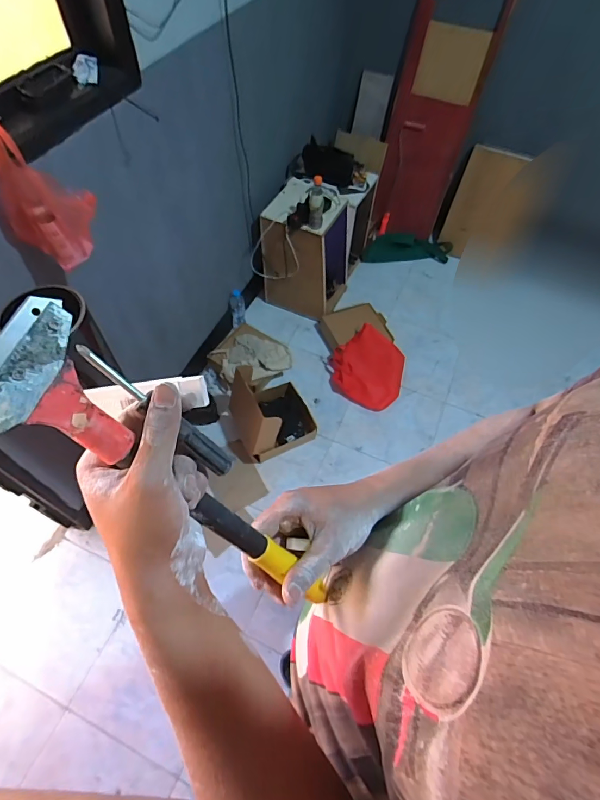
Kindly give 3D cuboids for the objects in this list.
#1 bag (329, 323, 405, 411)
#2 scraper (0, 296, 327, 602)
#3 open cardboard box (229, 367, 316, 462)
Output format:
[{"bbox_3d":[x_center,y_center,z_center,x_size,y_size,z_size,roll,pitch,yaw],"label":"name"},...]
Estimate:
[{"bbox_3d":[0.301,-0.151,1.887,0.327,0.153,0.342,13,58,6],"label":"bag"},{"bbox_3d":[-0.077,0.075,0.323,0.022,0.341,0.094,-11,44,45],"label":"scraper"},{"bbox_3d":[-0.129,0.043,1.687,0.360,0.264,0.297,-20,60,-14],"label":"open cardboard box"}]

